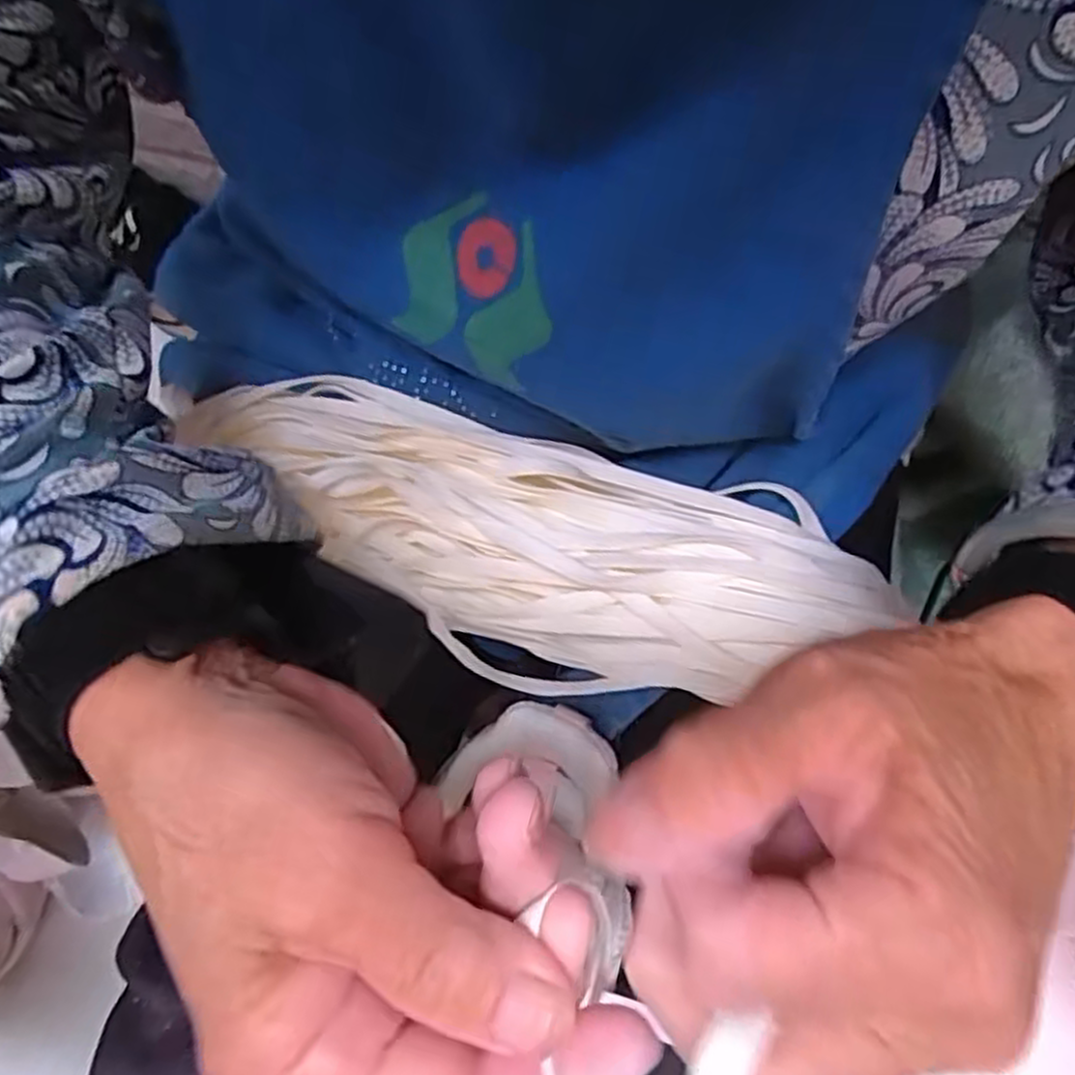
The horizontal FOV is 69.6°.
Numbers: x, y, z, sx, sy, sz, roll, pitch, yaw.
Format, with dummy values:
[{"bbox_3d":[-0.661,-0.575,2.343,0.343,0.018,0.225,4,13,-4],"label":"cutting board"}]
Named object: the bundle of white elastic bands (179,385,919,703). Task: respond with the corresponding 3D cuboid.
[{"bbox_3d":[-0.004,0.004,0.322,0.278,0.062,0.095,10,57,4],"label":"bundle of white elastic bands"}]

